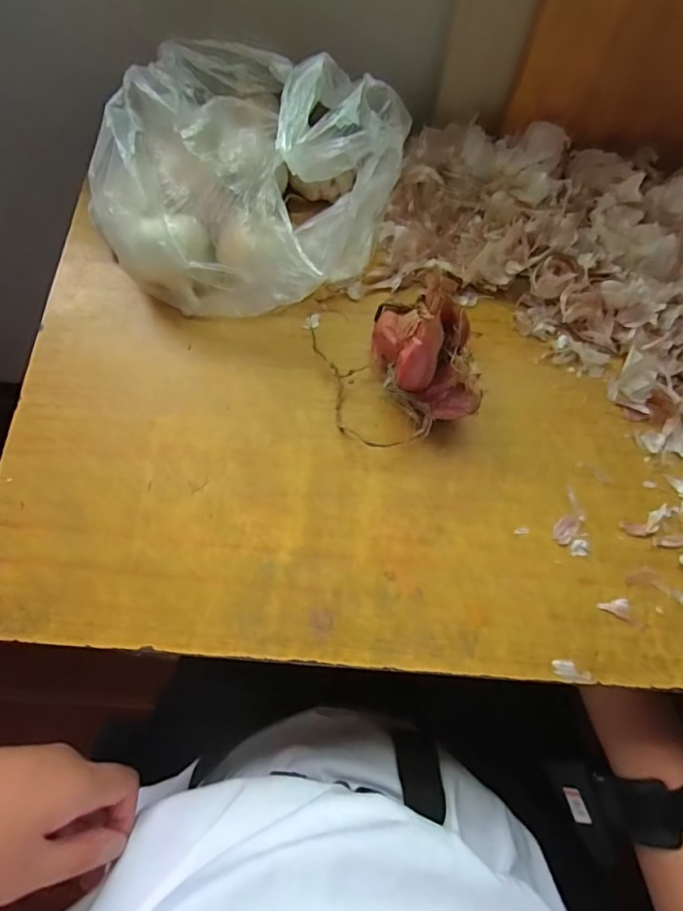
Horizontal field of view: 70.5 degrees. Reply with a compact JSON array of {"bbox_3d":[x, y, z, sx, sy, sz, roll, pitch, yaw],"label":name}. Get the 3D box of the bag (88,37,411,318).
[{"bbox_3d":[-0.064,-0.170,0.303,0.157,0.108,0.156,38,76,11],"label":"bag"}]

